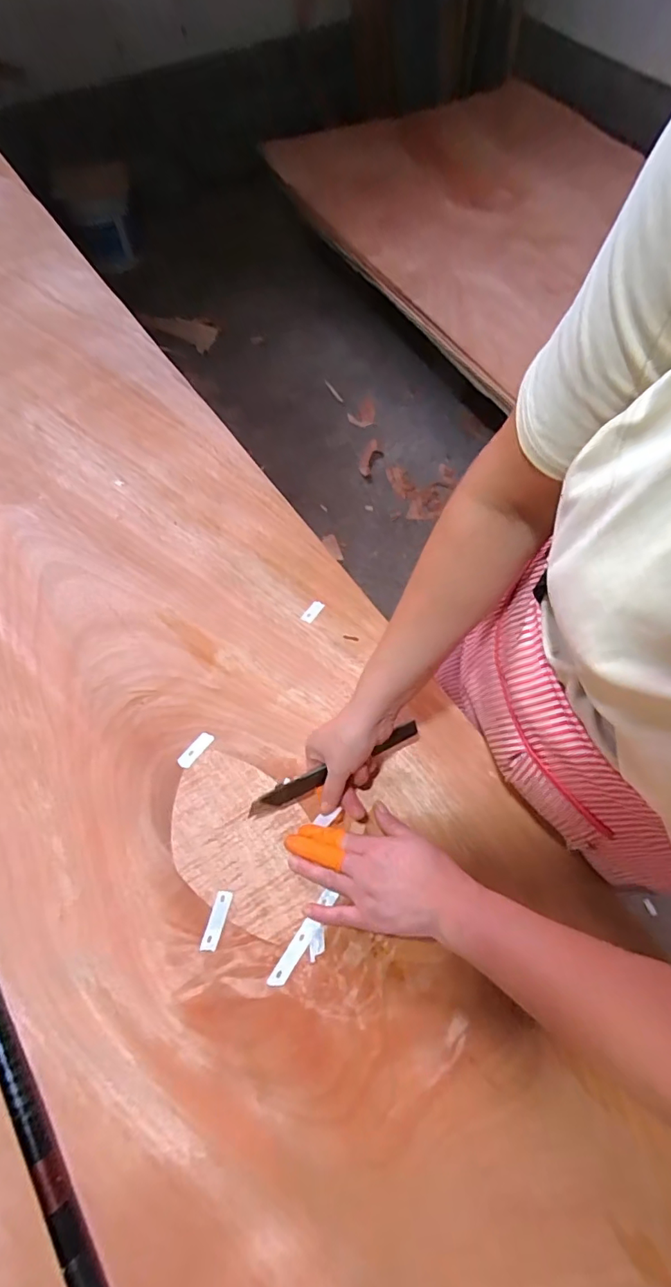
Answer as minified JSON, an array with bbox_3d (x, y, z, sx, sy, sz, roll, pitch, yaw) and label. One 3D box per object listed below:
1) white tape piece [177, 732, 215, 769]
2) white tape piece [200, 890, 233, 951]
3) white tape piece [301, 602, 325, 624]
[{"bbox_3d":[-0.143,0.109,0.516,0.015,0.004,0.042,38,67,15],"label":"white tape piece"},{"bbox_3d":[-0.105,0.245,0.445,0.015,0.004,0.048,14,63,4],"label":"white tape piece"},{"bbox_3d":[-0.028,-0.039,0.604,0.015,0.004,0.034,31,66,12],"label":"white tape piece"}]

